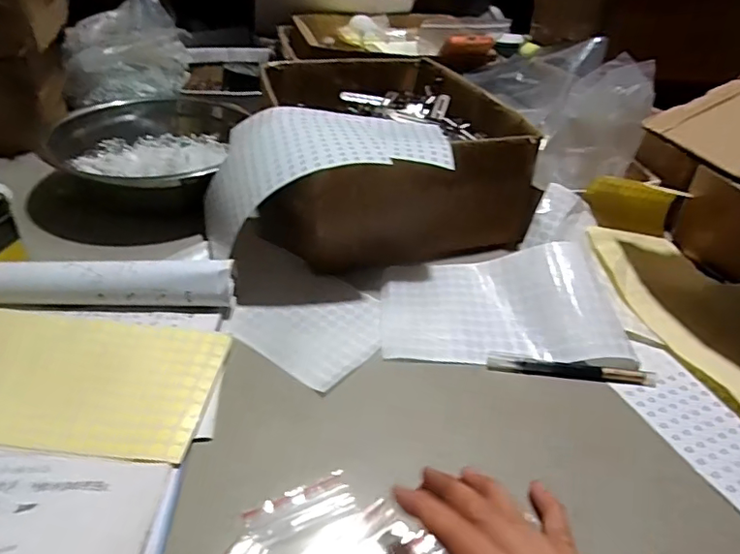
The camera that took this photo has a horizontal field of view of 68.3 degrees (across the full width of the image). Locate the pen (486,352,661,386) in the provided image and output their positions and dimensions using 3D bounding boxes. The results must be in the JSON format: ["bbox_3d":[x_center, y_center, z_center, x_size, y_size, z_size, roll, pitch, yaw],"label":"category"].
[{"bbox_3d":[0.169,0.080,0.462,0.137,0.011,0.013,5,52,3],"label":"pen"}]

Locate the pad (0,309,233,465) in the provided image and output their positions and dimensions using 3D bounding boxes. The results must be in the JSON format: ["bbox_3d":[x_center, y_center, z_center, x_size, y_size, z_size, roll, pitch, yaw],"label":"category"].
[{"bbox_3d":[-0.237,0.073,0.412,0.233,0.008,0.126,6,36,2],"label":"pad"}]

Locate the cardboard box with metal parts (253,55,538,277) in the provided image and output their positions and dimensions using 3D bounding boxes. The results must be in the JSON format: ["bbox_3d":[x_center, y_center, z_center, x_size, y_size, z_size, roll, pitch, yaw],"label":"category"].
[{"bbox_3d":[0.018,-0.152,0.662,0.277,0.127,0.344,-5,37,-13],"label":"cardboard box with metal parts"}]

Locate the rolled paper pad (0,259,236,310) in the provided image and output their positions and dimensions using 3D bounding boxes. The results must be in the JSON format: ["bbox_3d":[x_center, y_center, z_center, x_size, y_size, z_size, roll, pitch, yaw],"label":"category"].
[{"bbox_3d":[-0.232,0.004,0.474,0.219,0.038,0.029,1,36,-5],"label":"rolled paper pad"}]

